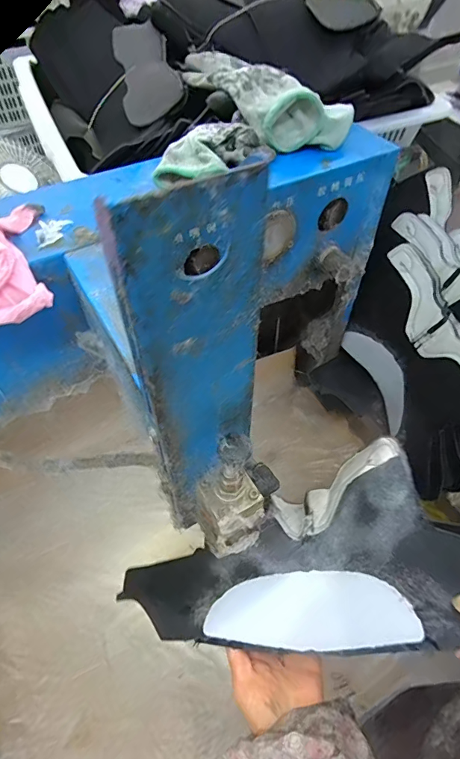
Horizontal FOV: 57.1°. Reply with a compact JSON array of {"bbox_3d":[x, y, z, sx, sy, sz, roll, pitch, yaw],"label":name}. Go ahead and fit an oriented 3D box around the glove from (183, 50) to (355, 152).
[{"bbox_3d":[0.042,-0.310,0.463,0.101,0.046,0.191,-35,60,-24],"label":"glove"}]

